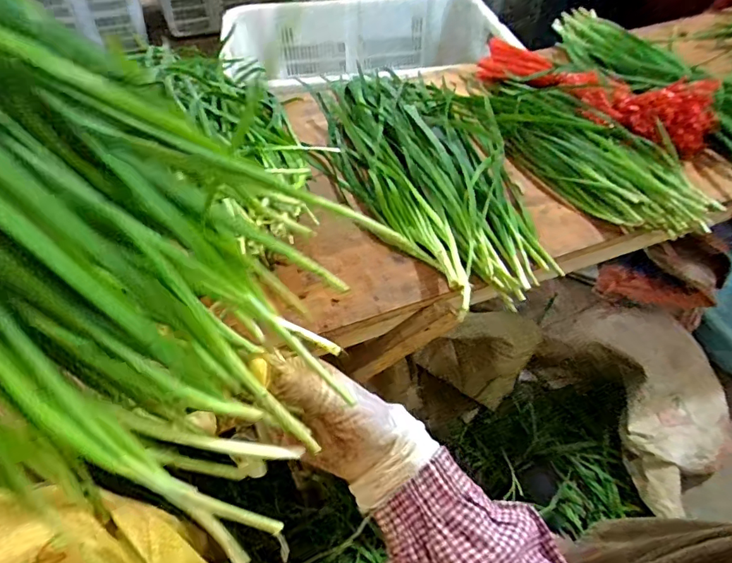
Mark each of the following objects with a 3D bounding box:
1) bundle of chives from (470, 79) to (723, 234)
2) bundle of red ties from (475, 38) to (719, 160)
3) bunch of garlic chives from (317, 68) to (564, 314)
[{"bbox_3d":[0.261,-0.189,0.628,0.139,0.032,0.379,-23,51,-19],"label":"bundle of chives"},{"bbox_3d":[0.308,-0.284,0.682,0.129,0.082,0.360,-24,52,-20],"label":"bundle of red ties"},{"bbox_3d":[0.075,-0.161,0.630,0.229,0.035,0.477,-10,48,-8],"label":"bunch of garlic chives"}]

